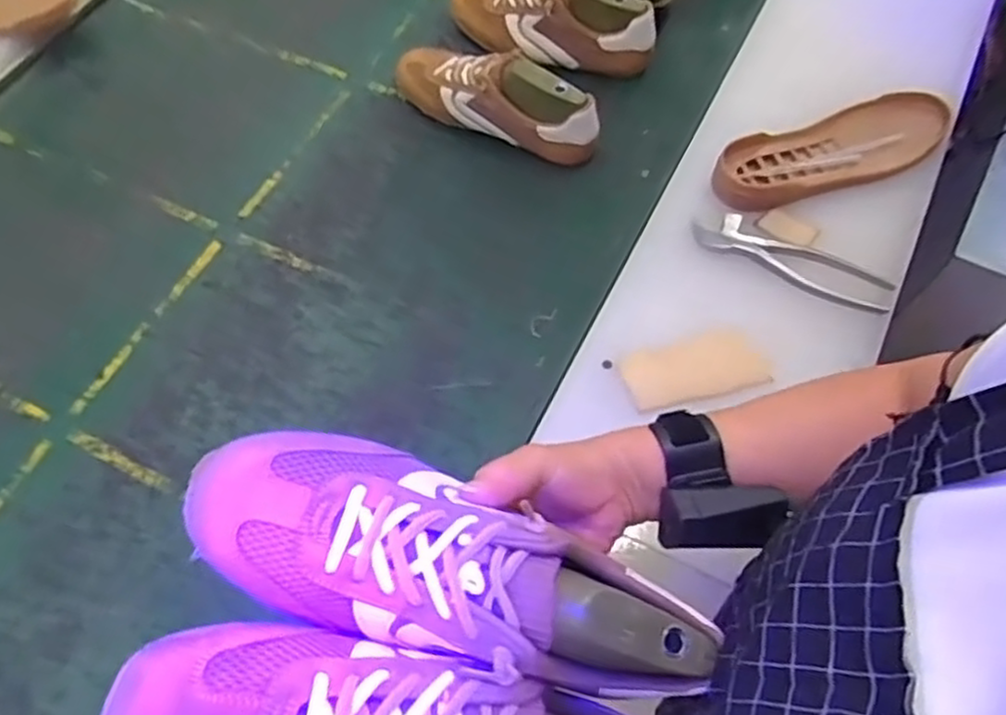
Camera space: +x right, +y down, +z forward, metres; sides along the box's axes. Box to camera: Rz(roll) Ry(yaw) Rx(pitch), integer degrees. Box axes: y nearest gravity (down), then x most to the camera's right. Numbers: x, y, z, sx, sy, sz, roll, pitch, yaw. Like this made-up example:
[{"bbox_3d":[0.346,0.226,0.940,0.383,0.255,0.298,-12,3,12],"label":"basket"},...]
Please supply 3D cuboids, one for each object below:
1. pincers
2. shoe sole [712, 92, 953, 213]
[{"bbox_3d":[0.276,-0.094,0.717,0.188,0.018,0.048,28,66,16],"label":"pincers"},{"bbox_3d":[0.340,-0.212,0.760,0.251,0.026,0.085,-20,62,-9],"label":"shoe sole"}]

